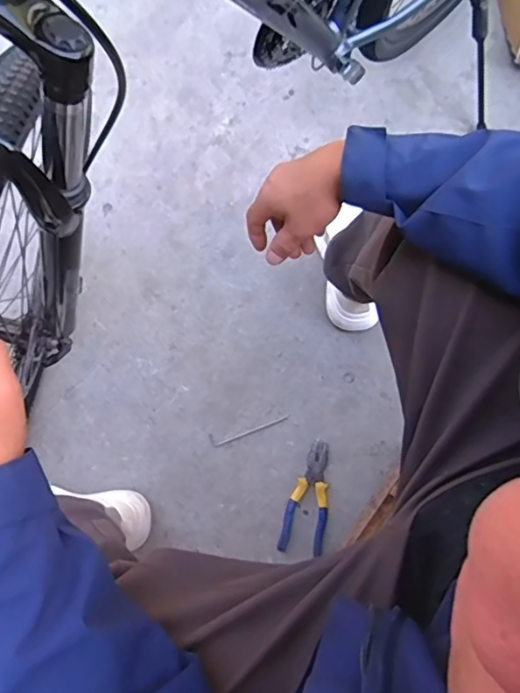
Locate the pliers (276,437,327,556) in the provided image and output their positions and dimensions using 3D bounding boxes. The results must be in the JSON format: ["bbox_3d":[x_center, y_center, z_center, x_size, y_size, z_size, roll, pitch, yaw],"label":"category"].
[{"bbox_3d":[0.084,0.256,0.928,0.071,0.029,0.189,11,79,3],"label":"pliers"}]

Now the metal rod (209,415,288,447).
[{"bbox_3d":[-0.018,0.149,0.969,0.144,0.004,0.022,-16,78,-4],"label":"metal rod"}]

